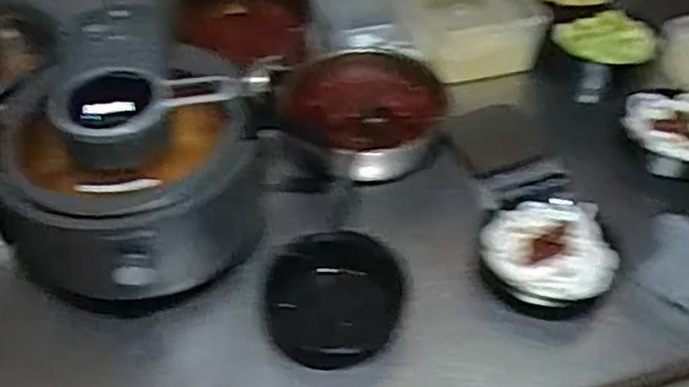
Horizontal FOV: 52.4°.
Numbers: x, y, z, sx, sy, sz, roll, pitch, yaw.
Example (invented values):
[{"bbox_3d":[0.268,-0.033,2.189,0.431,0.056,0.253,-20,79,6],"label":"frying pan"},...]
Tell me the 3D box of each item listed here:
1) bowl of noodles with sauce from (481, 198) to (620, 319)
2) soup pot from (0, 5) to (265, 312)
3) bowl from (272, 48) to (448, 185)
[{"bbox_3d":[0.248,0.072,0.853,0.154,0.062,0.132,17,47,16],"label":"bowl of noodles with sauce"},{"bbox_3d":[-0.264,-0.039,0.829,0.280,0.229,0.294,0,45,0],"label":"soup pot"},{"bbox_3d":[0.040,-0.124,1.017,0.222,0.083,0.227,0,45,0],"label":"bowl"}]

